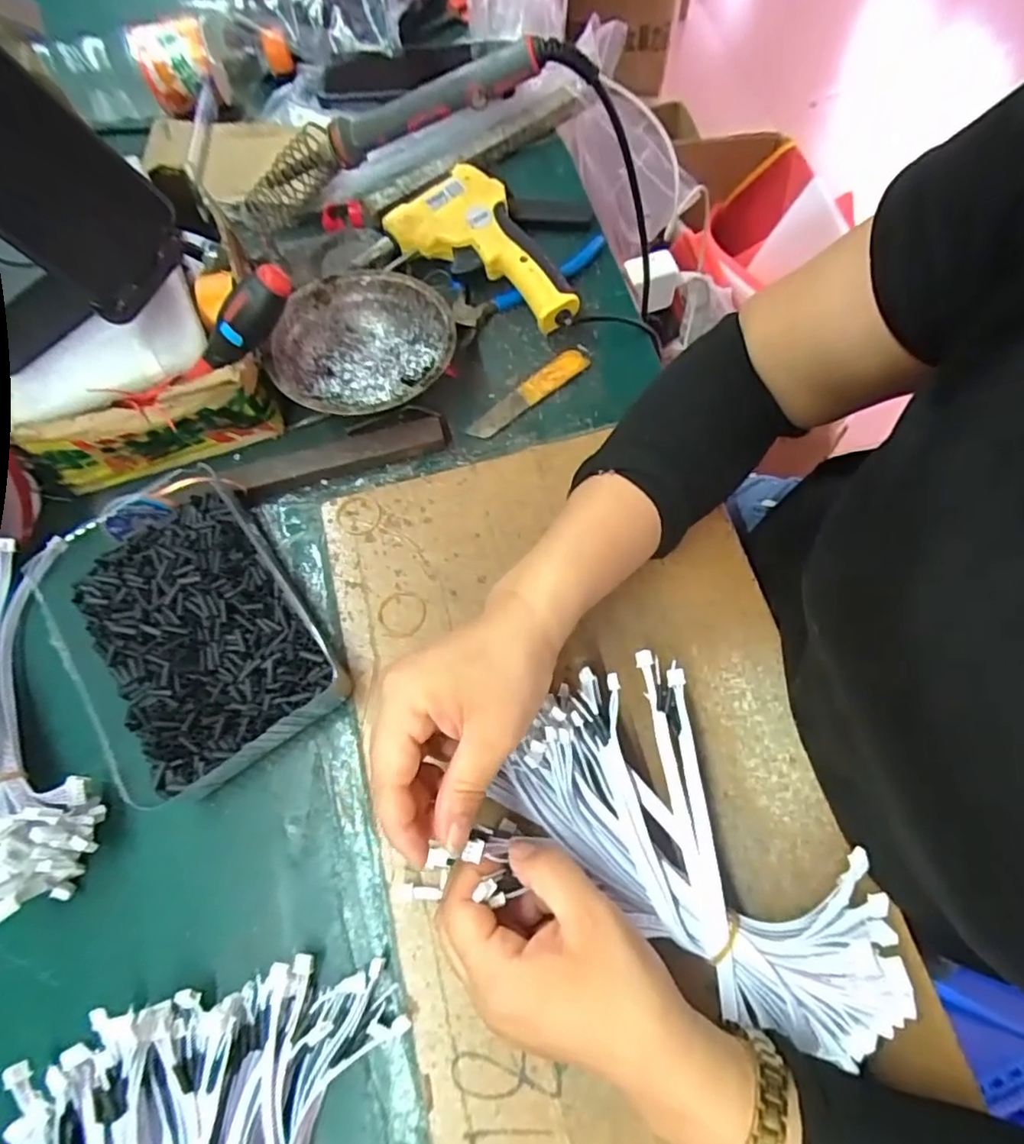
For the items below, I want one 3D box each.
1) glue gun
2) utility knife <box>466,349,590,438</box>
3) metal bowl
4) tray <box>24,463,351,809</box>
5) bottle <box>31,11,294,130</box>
[{"bbox_3d":[-0.008,-0.241,0.455,0.151,0.034,0.078,32,75,13],"label":"glue gun"},{"bbox_3d":[0.012,-0.128,0.435,0.098,0.006,0.021,-37,73,-10],"label":"utility knife"},{"bbox_3d":[-0.102,-0.154,0.426,0.120,0.045,0.124,-1,71,2],"label":"metal bowl"},{"bbox_3d":[-0.200,0.033,0.374,0.132,0.031,0.191,-35,73,-9],"label":"tray"},{"bbox_3d":[-0.298,-0.446,0.536,0.194,0.065,0.055,-11,71,-1],"label":"bottle"}]

